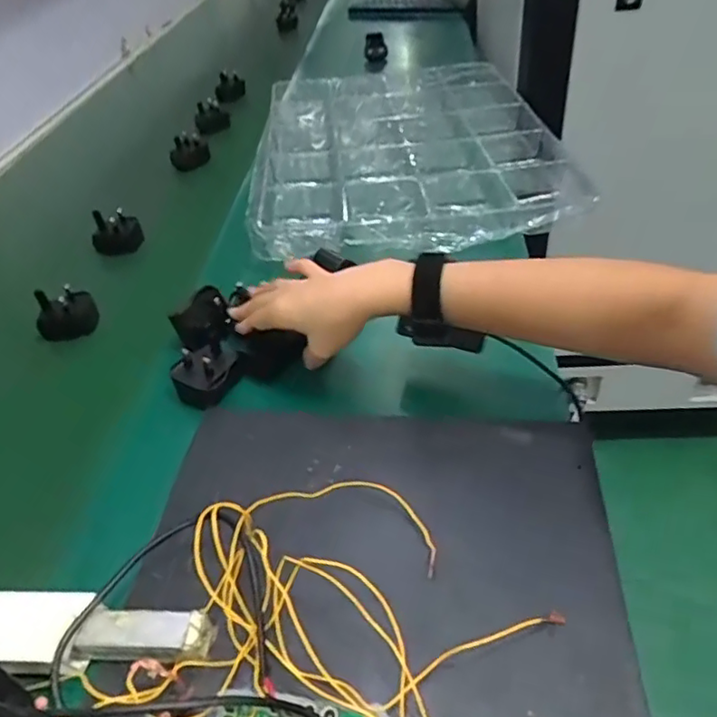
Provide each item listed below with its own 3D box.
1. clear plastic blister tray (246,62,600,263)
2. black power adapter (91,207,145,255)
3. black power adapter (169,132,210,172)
[{"bbox_3d":[0.052,-0.281,0.793,0.365,0.043,0.490,-7,41,-2],"label":"clear plastic blister tray"},{"bbox_3d":[-0.281,-0.147,0.702,0.055,0.047,0.038,-22,43,-19],"label":"black power adapter"},{"bbox_3d":[-0.241,-0.294,0.859,0.053,0.038,0.042,-15,42,-11],"label":"black power adapter"}]

